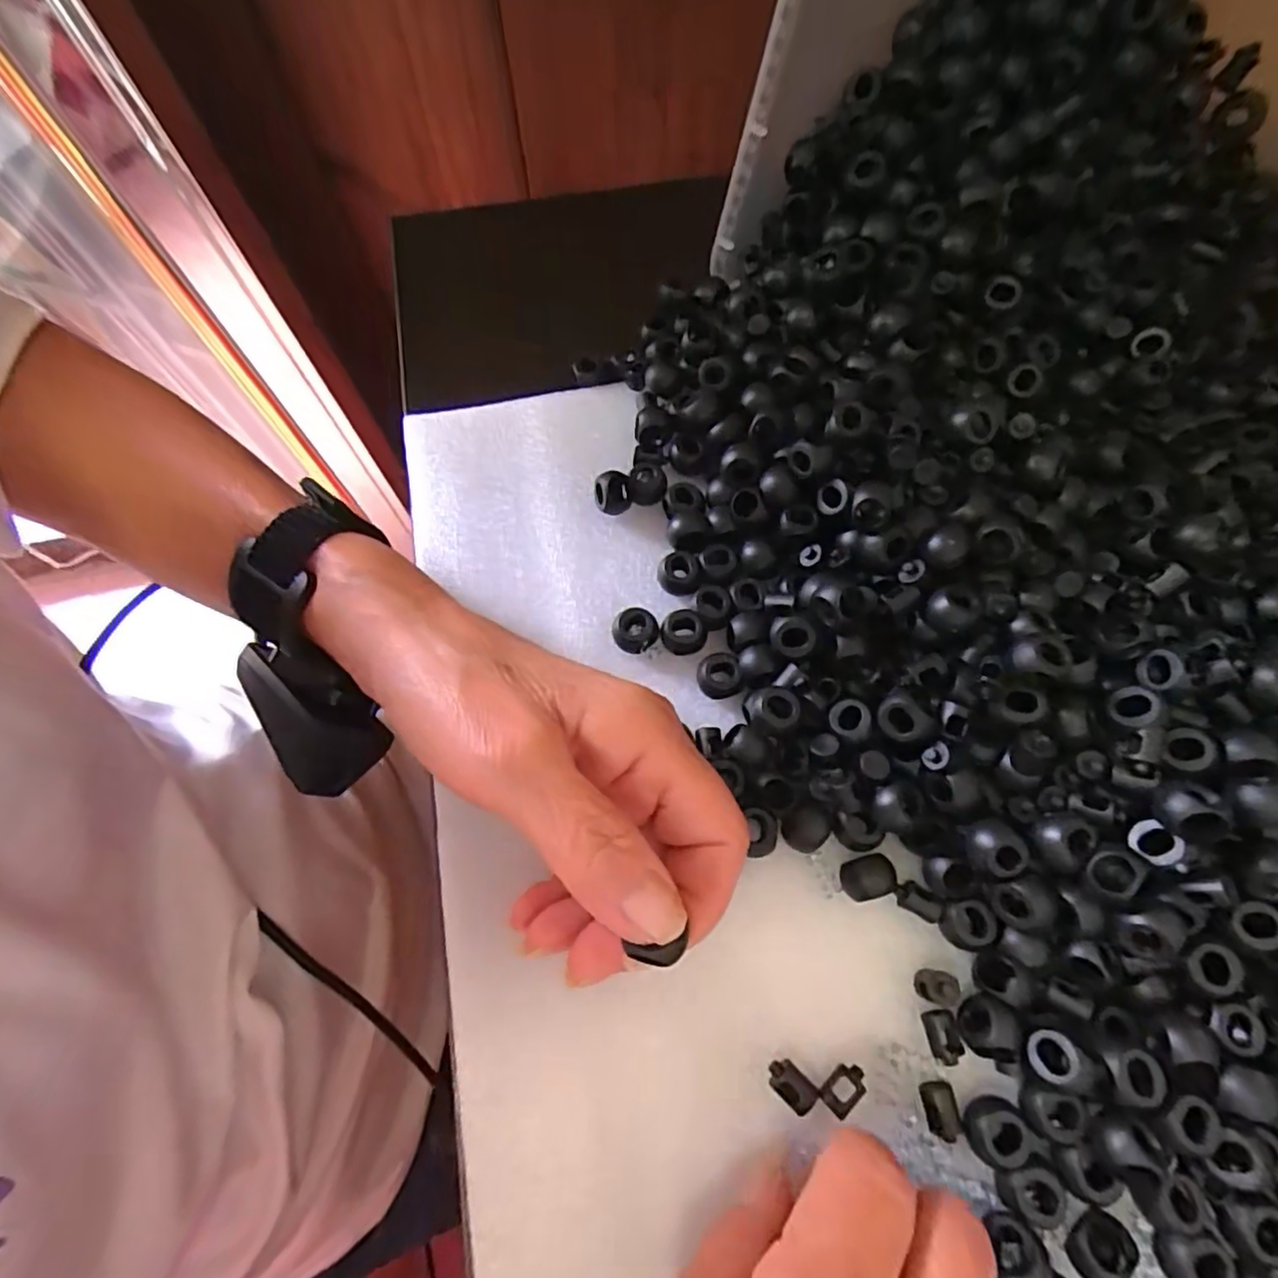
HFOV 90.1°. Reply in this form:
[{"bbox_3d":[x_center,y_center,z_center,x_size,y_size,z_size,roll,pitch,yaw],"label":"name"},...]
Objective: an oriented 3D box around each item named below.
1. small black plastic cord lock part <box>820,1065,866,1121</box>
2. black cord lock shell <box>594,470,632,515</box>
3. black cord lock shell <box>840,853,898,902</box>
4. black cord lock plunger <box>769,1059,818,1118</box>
[{"bbox_3d":[0.063,0.138,0.196,0.015,0.004,0.009,-39,74,-13],"label":"small black plastic cord lock part"},{"bbox_3d":[-0.011,-0.061,0.269,0.015,0.013,0.014,-1,69,0],"label":"black cord lock shell"},{"bbox_3d":[0.077,0.081,0.216,0.017,0.011,0.014,-15,70,-5],"label":"black cord lock shell"},{"bbox_3d":[0.047,0.137,0.196,0.015,0.005,0.009,42,75,15],"label":"black cord lock plunger"}]

